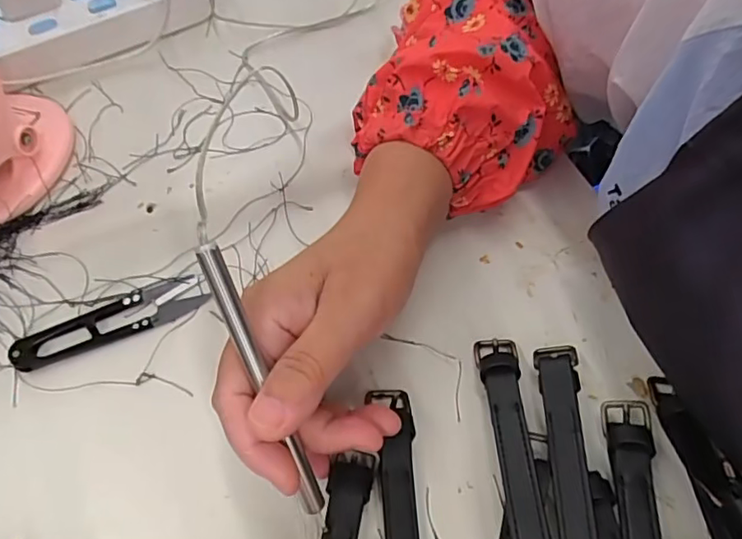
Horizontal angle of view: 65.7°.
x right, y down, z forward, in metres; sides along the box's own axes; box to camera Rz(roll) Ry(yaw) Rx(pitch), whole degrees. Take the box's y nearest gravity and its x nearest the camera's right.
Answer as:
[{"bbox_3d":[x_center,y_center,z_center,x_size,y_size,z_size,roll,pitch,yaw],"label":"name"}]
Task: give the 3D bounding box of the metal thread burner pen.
[{"bbox_3d":[-0.042,0.047,0.231,0.009,0.007,0.123,-24,107,-15],"label":"metal thread burner pen"}]

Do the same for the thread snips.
[{"bbox_3d":[-0.139,0.026,0.307,0.098,0.006,0.023,-22,62,-14],"label":"thread snips"}]

